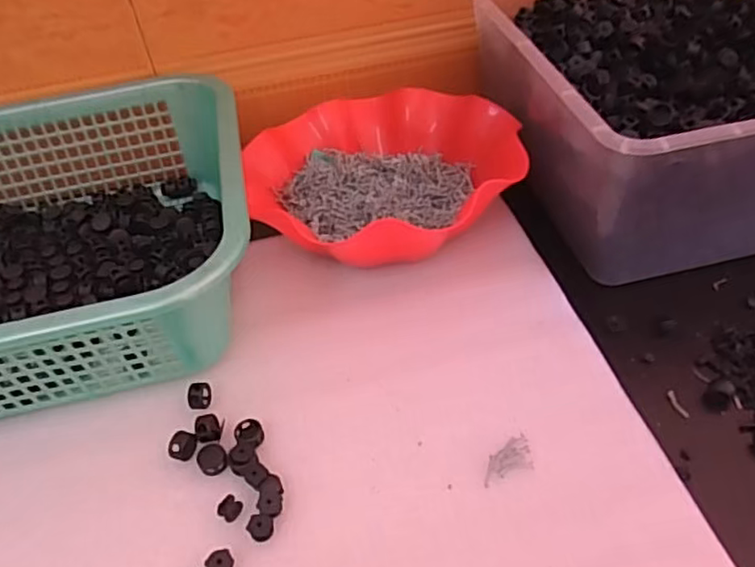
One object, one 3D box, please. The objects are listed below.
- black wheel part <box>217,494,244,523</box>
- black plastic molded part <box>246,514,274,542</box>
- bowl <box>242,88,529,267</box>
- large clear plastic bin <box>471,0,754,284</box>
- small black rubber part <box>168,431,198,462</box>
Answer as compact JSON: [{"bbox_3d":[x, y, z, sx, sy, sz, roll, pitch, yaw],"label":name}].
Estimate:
[{"bbox_3d":[-0.084,0.128,0.358,0.012,0.008,0.013,-2,50,3],"label":"black wheel part"},{"bbox_3d":[-0.065,0.135,0.350,0.014,0.006,0.013,-2,50,3],"label":"black plastic molded part"},{"bbox_3d":[0.006,-0.100,0.513,0.196,0.066,0.218,-34,55,-22],"label":"bowl"},{"bbox_3d":[0.251,-0.168,0.513,0.298,0.124,0.309,-13,47,-5],"label":"large clear plastic bin"},{"bbox_3d":[-0.118,0.099,0.385,0.013,0.011,0.015,10,52,12],"label":"small black rubber part"}]

